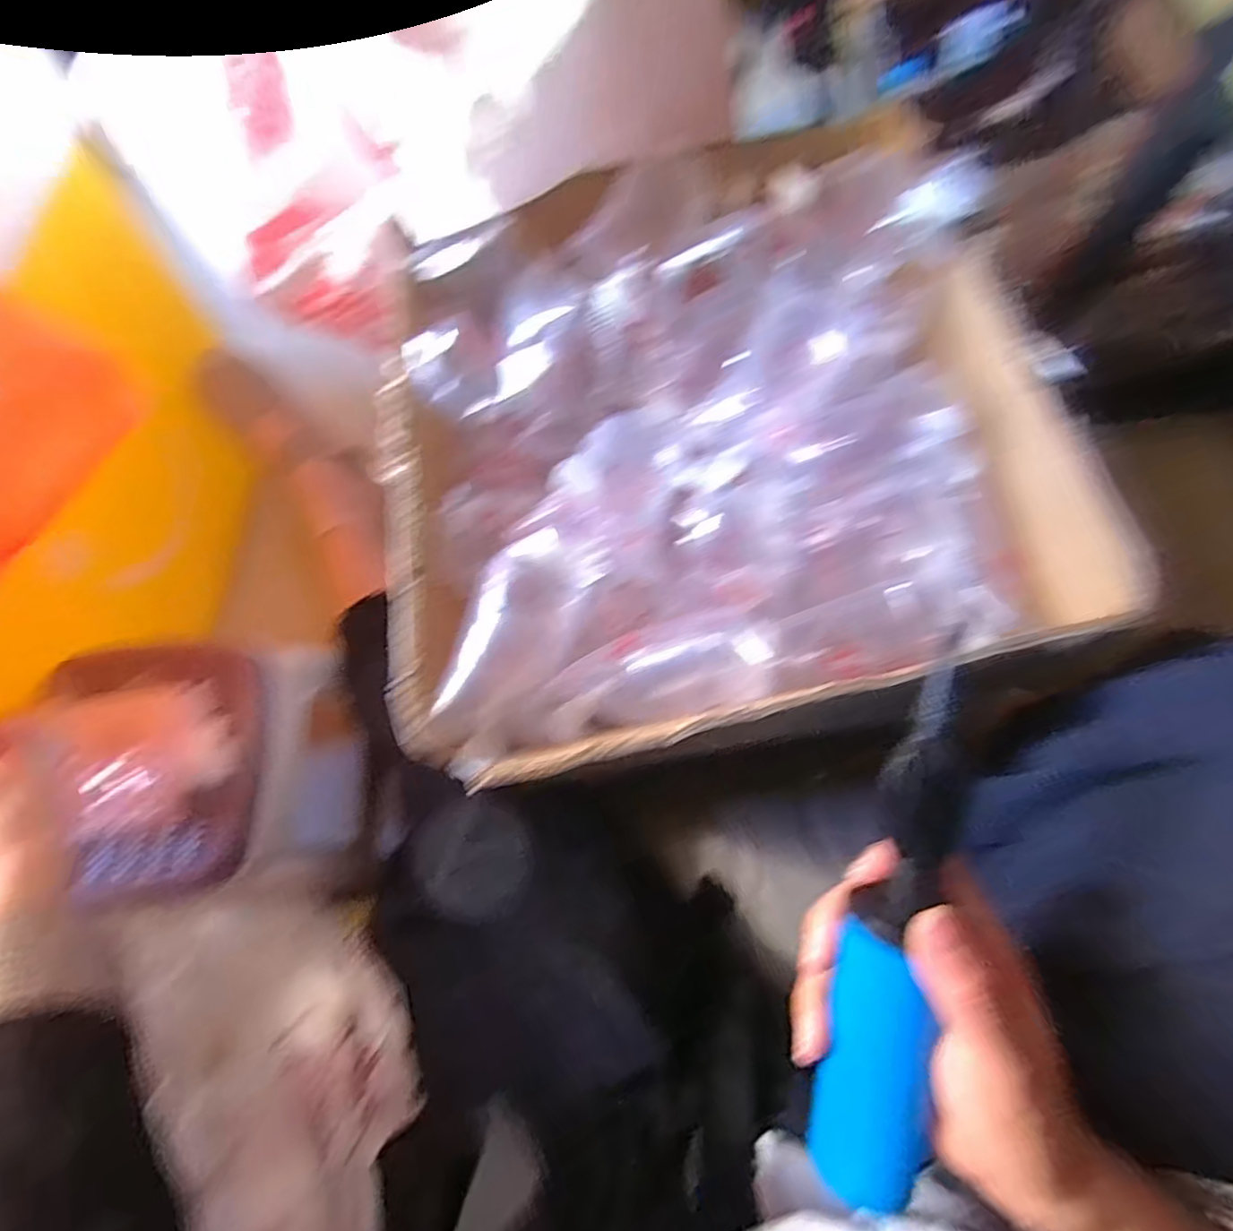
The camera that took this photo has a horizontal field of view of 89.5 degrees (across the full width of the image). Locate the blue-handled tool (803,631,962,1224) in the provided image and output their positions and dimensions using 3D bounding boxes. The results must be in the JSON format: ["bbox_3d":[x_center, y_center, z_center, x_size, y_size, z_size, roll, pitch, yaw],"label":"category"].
[{"bbox_3d":[0.112,0.125,0.242,0.035,0.030,0.226,8,95,5],"label":"blue-handled tool"}]

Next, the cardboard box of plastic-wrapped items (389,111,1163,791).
[{"bbox_3d":[0.050,-0.115,0.406,0.397,0.119,0.377,-14,69,-4],"label":"cardboard box of plastic-wrapped items"}]

